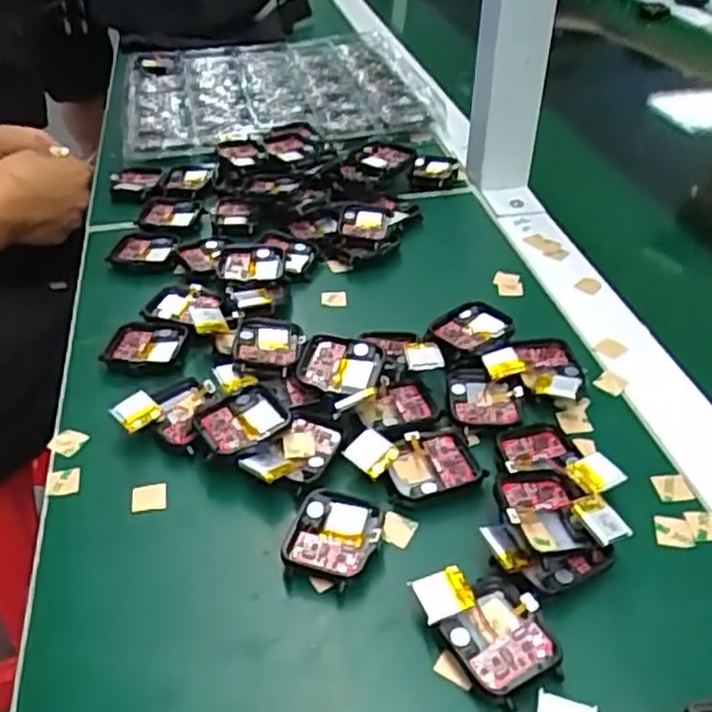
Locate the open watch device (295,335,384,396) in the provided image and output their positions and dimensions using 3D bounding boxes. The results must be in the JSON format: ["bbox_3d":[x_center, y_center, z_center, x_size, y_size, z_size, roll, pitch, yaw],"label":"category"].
[{"bbox_3d":[-0.009,0.006,0.392,0.043,0.007,0.034,13,61,6],"label":"open watch device"}]

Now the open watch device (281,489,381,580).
[{"bbox_3d":[-0.009,0.079,0.324,0.036,0.012,0.040,13,40,16],"label":"open watch device"}]

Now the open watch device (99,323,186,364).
[{"bbox_3d":[-0.123,-0.004,0.433,0.044,0.013,0.032,8,39,10],"label":"open watch device"}]

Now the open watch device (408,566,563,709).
[{"bbox_3d":[0.051,0.105,0.287,0.037,0.017,0.056,-24,45,-28],"label":"open watch device"}]

